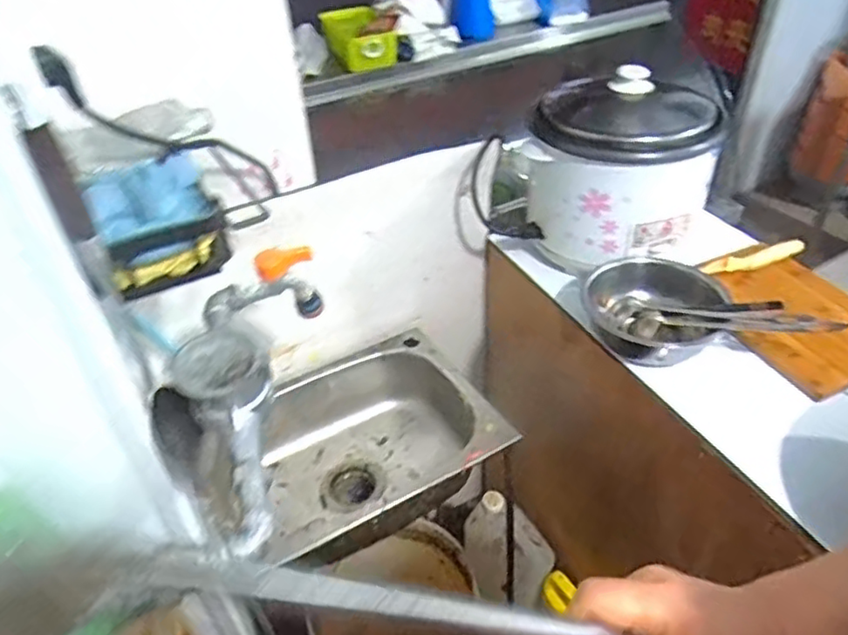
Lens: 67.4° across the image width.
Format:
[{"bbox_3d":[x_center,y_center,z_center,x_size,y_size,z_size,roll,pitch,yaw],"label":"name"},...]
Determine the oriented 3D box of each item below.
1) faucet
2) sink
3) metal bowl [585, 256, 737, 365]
[{"bbox_3d":[-0.193,-0.028,0.770,0.138,0.111,0.043,-27,45,-26],"label":"faucet"},{"bbox_3d":[-0.085,0.222,1.076,0.398,0.180,0.356,-18,42,-17],"label":"sink"},{"bbox_3d":[0.325,-0.008,0.926,0.184,0.062,0.195,-2,40,2],"label":"metal bowl"}]

